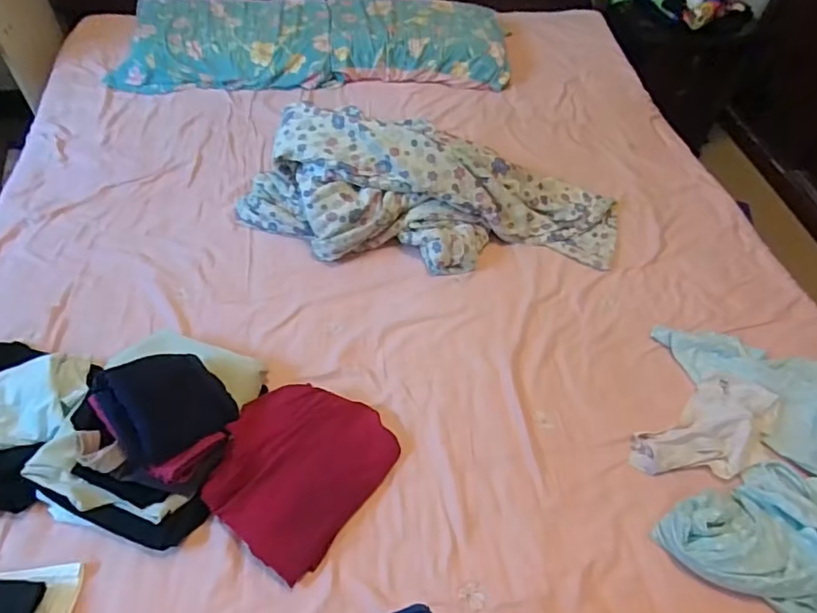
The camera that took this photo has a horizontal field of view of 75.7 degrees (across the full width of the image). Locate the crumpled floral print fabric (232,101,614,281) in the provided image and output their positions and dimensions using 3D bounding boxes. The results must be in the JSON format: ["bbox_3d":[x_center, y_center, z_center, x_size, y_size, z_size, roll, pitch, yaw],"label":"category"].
[{"bbox_3d":[0.060,-0.266,1.146,0.811,0.187,0.326,6,54,2],"label":"crumpled floral print fabric"}]

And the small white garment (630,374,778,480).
[{"bbox_3d":[0.513,0.220,0.898,0.282,0.052,0.135,-27,60,-20],"label":"small white garment"}]

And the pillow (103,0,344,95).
[{"bbox_3d":[-0.533,-0.787,1.541,0.599,0.115,0.368,-7,55,-7],"label":"pillow"}]

